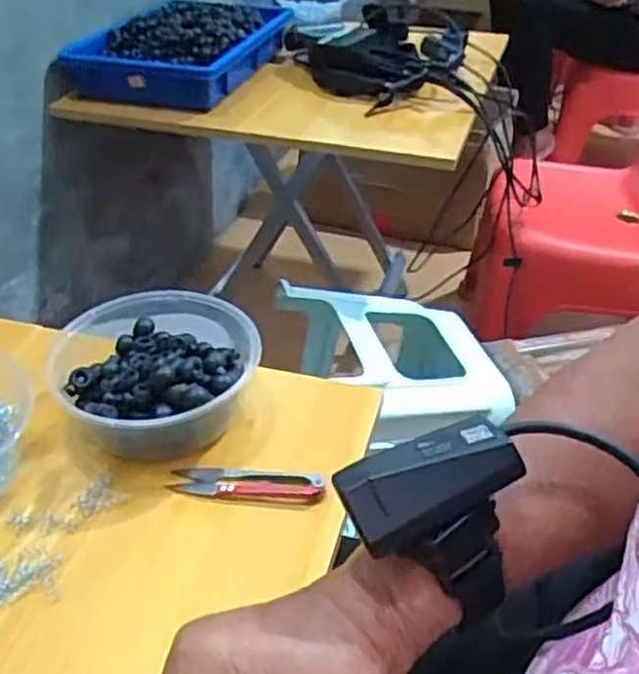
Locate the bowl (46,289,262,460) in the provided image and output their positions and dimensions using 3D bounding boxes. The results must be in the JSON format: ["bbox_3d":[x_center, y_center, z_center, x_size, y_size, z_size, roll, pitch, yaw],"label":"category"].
[{"bbox_3d":[-0.115,0.018,0.518,0.135,0.046,0.143,0,37,0],"label":"bowl"}]

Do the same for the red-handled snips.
[{"bbox_3d":[-0.047,0.095,0.470,0.099,0.011,0.021,4,37,4],"label":"red-handled snips"}]

